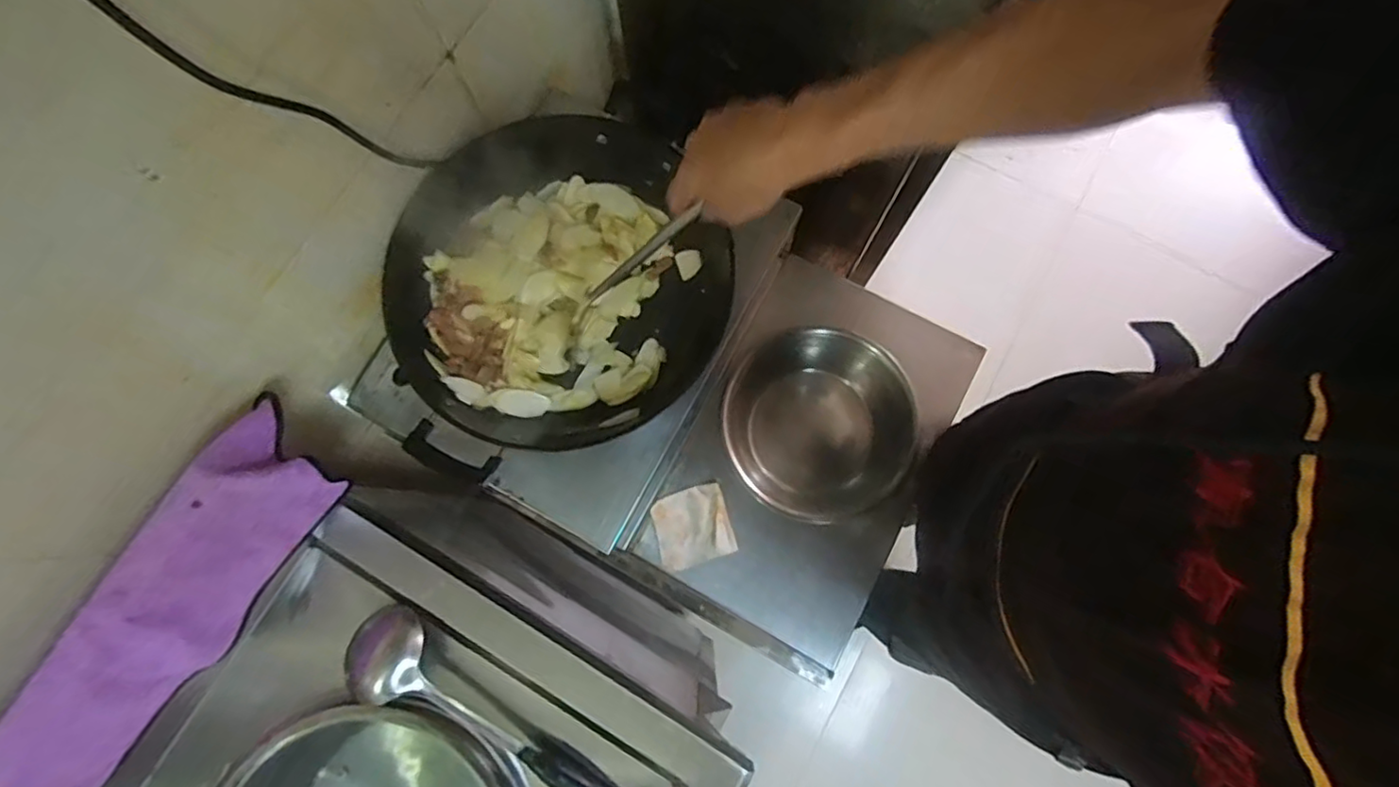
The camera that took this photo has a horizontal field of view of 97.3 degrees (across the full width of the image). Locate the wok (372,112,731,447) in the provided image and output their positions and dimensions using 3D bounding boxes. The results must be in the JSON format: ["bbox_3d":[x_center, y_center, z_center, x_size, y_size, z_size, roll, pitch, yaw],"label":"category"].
[{"bbox_3d":[-0.168,-0.124,0.740,0.346,0.118,0.368,0,78,0],"label":"wok"}]

